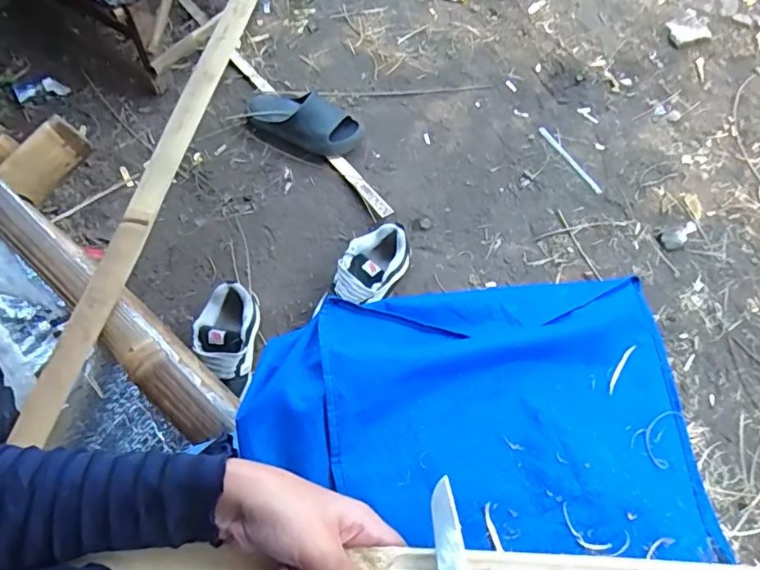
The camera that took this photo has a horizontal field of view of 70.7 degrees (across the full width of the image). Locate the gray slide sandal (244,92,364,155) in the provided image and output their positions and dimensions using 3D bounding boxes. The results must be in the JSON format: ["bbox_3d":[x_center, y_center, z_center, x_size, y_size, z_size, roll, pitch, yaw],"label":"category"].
[{"bbox_3d":[-0.193,-0.397,1.298,0.311,0.081,0.127,21,74,14],"label":"gray slide sandal"}]

